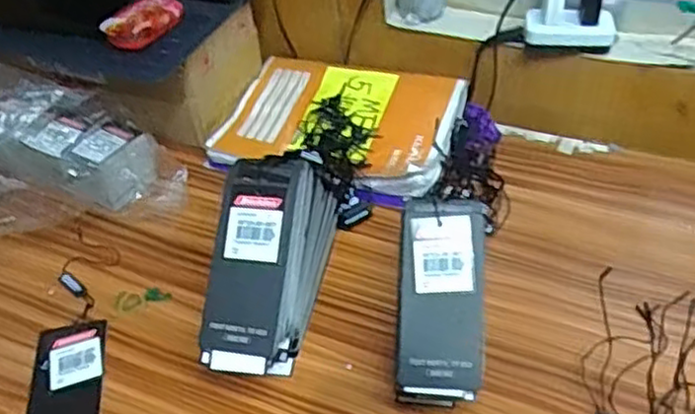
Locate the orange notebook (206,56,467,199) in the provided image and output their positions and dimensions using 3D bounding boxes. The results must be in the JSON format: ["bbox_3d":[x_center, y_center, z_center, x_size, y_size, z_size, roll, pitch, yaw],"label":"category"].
[{"bbox_3d":[-0.006,-0.078,0.637,0.203,0.026,0.146,12,47,18],"label":"orange notebook"}]

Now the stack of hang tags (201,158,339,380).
[{"bbox_3d":[-0.053,0.040,0.474,0.050,0.108,0.147,6,45,13],"label":"stack of hang tags"}]

